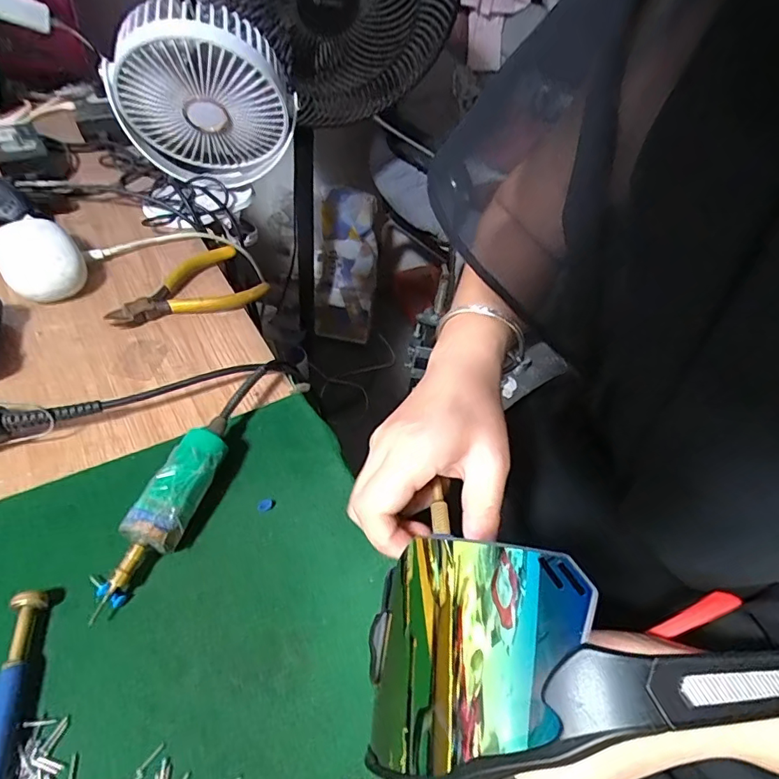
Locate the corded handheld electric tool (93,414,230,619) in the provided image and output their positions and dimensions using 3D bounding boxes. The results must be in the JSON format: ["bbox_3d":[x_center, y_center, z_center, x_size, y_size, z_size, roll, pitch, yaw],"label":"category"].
[{"bbox_3d":[-0.116,0.062,0.263,0.025,0.030,0.108,16,48,7],"label":"corded handheld electric tool"}]

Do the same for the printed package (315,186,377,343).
[{"bbox_3d":[-0.134,-0.376,1.484,0.184,0.435,0.110,4,23,-4],"label":"printed package"}]

